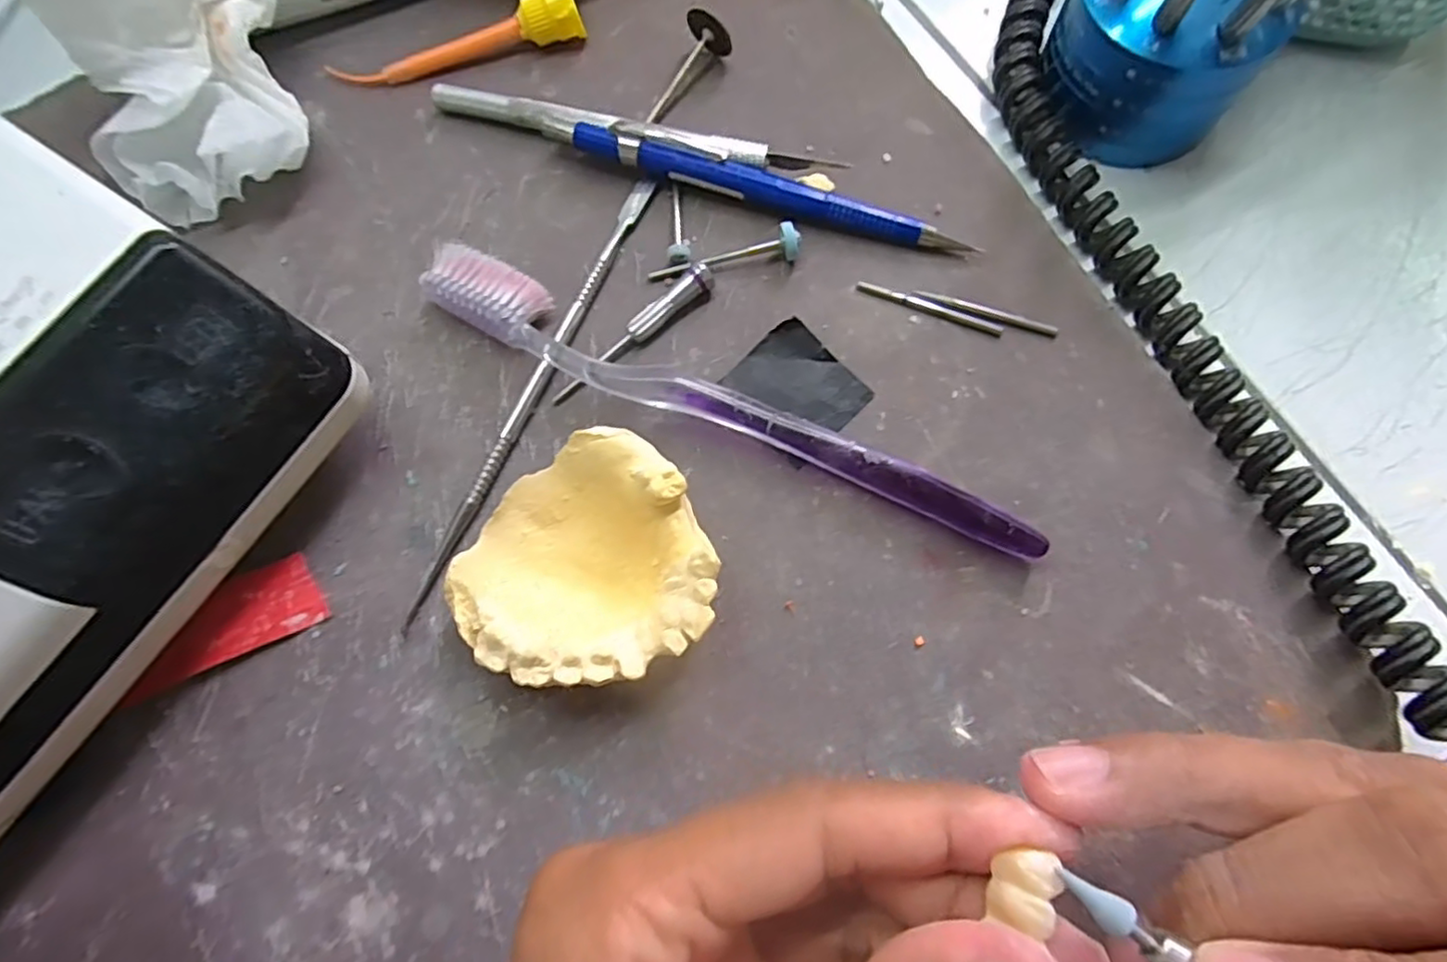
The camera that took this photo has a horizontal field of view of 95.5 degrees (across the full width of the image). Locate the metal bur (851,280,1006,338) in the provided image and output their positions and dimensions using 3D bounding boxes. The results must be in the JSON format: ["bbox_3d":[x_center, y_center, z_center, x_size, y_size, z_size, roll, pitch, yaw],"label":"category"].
[{"bbox_3d":[0.061,-0.052,0.195,0.044,0.004,0.004,21,76,7],"label":"metal bur"}]

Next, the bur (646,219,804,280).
[{"bbox_3d":[0.000,-0.067,0.198,0.046,0.010,0.009,-13,75,-3],"label":"bur"}]

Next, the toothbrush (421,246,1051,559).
[{"bbox_3d":[-0.004,-0.020,0.183,0.184,0.014,0.020,29,77,8],"label":"toothbrush"}]

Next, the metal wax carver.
[{"bbox_3d":[-0.053,-0.030,0.191,0.005,0.007,0.146,22,77,7],"label":"metal wax carver"}]

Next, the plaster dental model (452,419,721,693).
[{"bbox_3d":[-0.035,0.022,0.167,0.061,0.023,0.056,0,75,1],"label":"plaster dental model"}]

